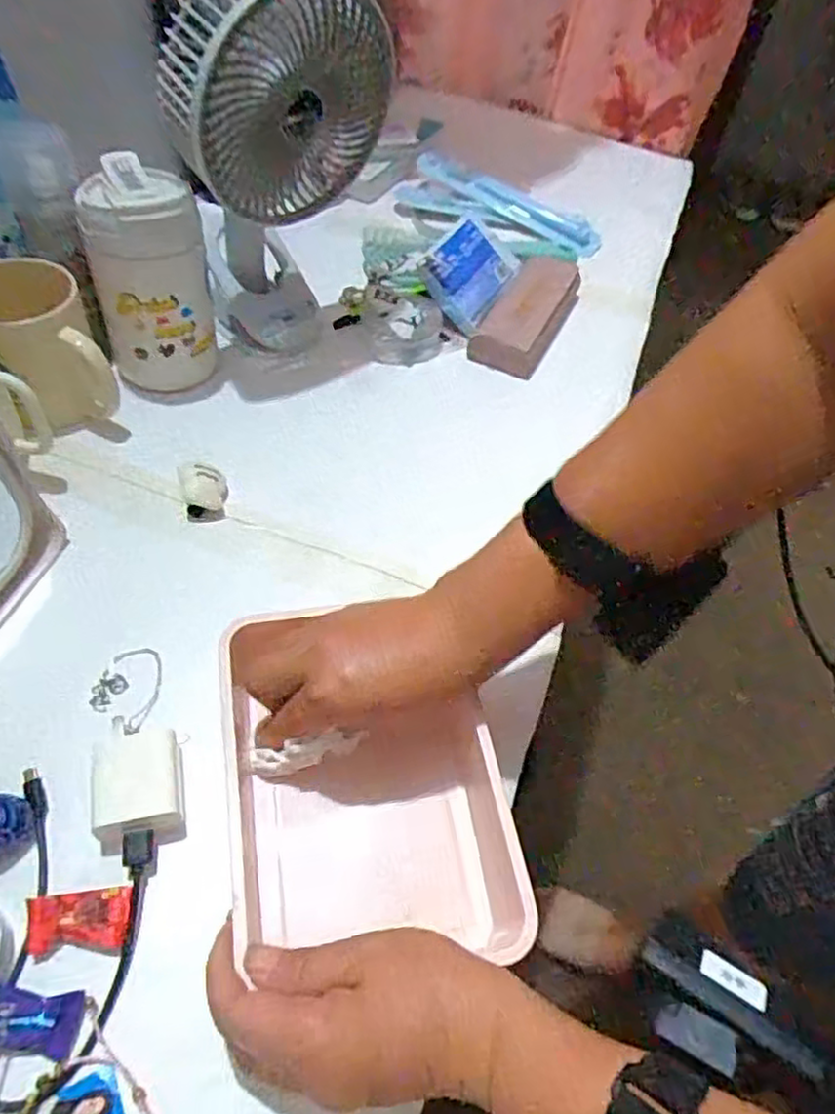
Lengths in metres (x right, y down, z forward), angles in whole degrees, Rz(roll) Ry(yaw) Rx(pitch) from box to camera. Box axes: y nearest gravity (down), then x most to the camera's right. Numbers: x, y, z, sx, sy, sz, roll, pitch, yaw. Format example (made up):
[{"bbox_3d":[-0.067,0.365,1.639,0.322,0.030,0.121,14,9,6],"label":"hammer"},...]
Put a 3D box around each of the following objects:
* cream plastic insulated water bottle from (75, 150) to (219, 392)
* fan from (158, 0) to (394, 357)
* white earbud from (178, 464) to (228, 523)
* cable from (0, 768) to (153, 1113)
[{"bbox_3d":[-0.212,-0.218,0.558,0.089,0.154,0.088,-18,58,-17],"label":"cream plastic insulated water bottle"},{"bbox_3d":[-0.107,-0.310,0.573,0.162,0.275,0.126,-19,58,-17],"label":"fan"},{"bbox_3d":[-0.158,-0.049,0.522,0.032,0.027,0.034,-12,56,-13],"label":"white earbud"},{"bbox_3d":[-0.171,0.176,0.350,0.068,0.012,0.151,-6,55,-9],"label":"cable"}]

